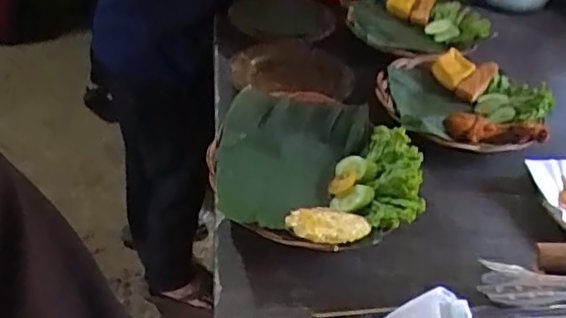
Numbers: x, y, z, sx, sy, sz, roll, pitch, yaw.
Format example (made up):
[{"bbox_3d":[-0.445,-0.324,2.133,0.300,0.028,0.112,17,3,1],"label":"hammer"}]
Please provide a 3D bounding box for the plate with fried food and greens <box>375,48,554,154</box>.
[{"bbox_3d":[0.266,-0.079,0.860,0.241,0.069,0.236,4,39,-3],"label":"plate with fried food and greens"}]

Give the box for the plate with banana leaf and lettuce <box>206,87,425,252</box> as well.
[{"bbox_3d":[0.036,0.011,0.700,0.243,0.071,0.260,7,39,0],"label":"plate with banana leaf and lettuce"}]

